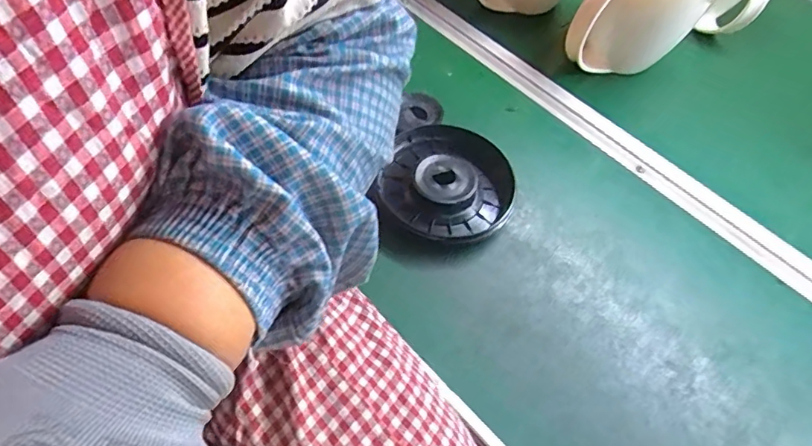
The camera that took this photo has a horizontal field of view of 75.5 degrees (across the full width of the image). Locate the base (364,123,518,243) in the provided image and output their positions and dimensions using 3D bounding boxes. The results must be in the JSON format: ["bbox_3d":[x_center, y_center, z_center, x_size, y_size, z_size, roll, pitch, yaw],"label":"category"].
[{"bbox_3d":[0.037,-0.035,0.515,0.130,0.036,0.119,0,61,-1],"label":"base"}]

